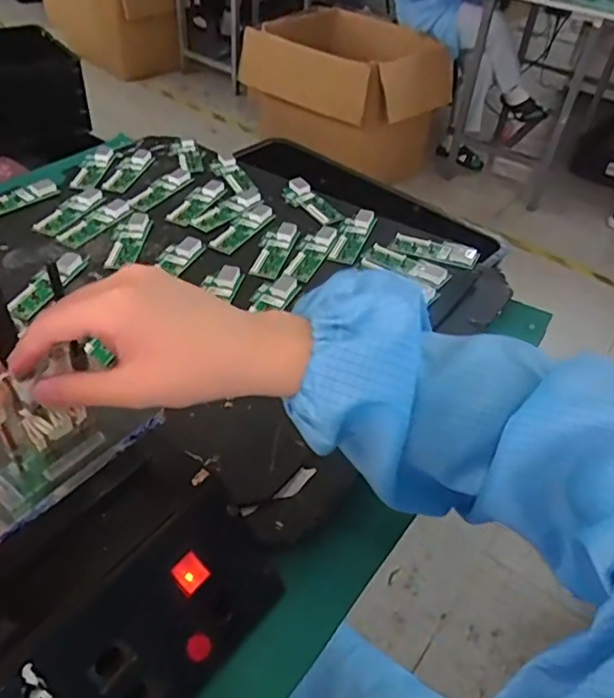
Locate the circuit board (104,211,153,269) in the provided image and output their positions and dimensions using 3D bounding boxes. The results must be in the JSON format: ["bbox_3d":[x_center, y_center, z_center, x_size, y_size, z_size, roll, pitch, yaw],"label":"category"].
[{"bbox_3d":[-0.204,-0.125,0.677,0.038,0.008,0.102,4,44,-1],"label":"circuit board"}]

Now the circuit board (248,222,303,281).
[{"bbox_3d":[-0.038,-0.115,0.675,0.042,0.009,0.101,14,44,8],"label":"circuit board"}]

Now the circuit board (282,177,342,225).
[{"bbox_3d":[0.005,-0.188,0.750,0.033,0.022,0.100,-27,52,-30],"label":"circuit board"}]

